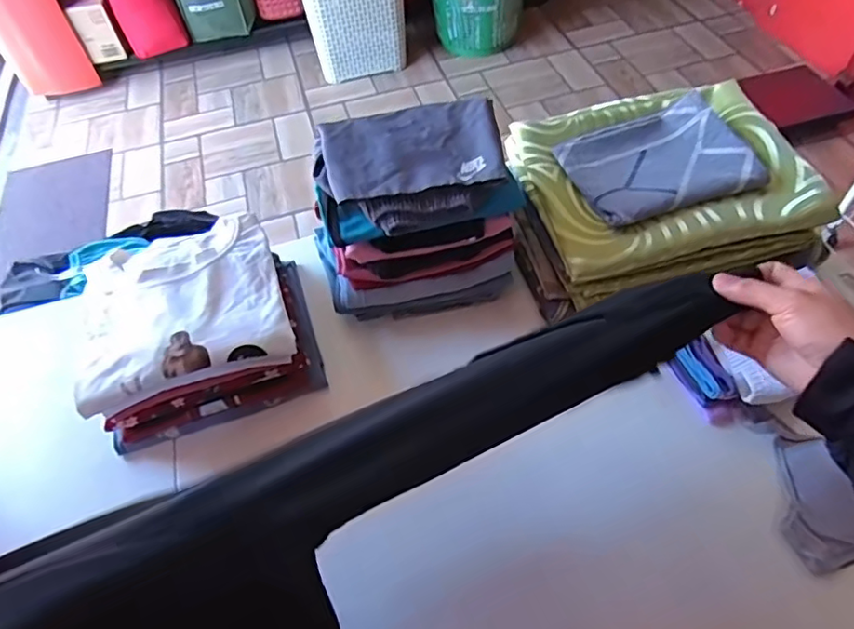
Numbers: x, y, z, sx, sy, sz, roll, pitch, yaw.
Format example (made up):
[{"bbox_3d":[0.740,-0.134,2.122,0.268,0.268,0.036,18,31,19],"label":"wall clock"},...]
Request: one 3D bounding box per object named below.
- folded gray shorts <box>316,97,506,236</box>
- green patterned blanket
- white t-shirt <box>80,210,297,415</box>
[{"bbox_3d":[-0.017,-0.174,0.655,0.215,0.041,0.156,-13,54,-4],"label":"folded gray shorts"},{"bbox_3d":[0.300,-0.174,0.753,0.323,0.086,0.266,-14,54,-5],"label":"green patterned blanket"},{"bbox_3d":[-0.289,-0.018,0.665,0.224,0.048,0.226,-19,54,-9],"label":"white t-shirt"}]

